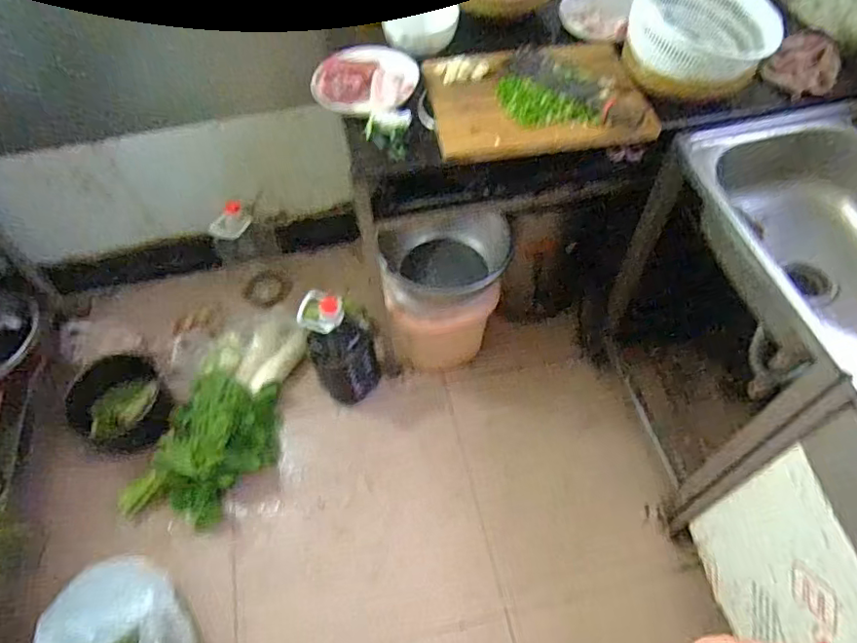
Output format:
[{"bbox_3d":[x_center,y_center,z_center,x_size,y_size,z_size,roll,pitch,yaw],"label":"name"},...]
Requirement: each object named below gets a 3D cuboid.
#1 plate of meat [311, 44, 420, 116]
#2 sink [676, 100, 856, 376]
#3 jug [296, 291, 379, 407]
[{"bbox_3d":[-0.114,-0.452,1.052,0.181,0.045,0.159,6,56,6],"label":"plate of meat"},{"bbox_3d":[0.683,-0.124,0.971,0.409,0.199,0.491,-8,56,-3],"label":"sink"},{"bbox_3d":[-0.229,0.058,1.466,0.149,0.316,0.173,-30,60,-17],"label":"jug"}]

